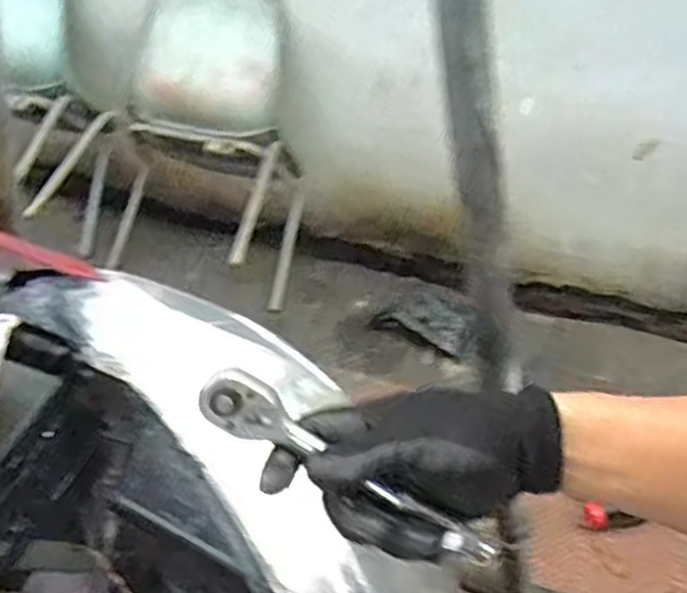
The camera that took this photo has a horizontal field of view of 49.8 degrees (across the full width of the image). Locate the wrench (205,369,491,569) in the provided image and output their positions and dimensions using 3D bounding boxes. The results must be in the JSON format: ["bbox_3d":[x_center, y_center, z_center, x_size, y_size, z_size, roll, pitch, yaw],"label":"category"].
[{"bbox_3d":[0.006,0.101,0.424,0.195,0.029,0.028,32,50,0],"label":"wrench"}]

